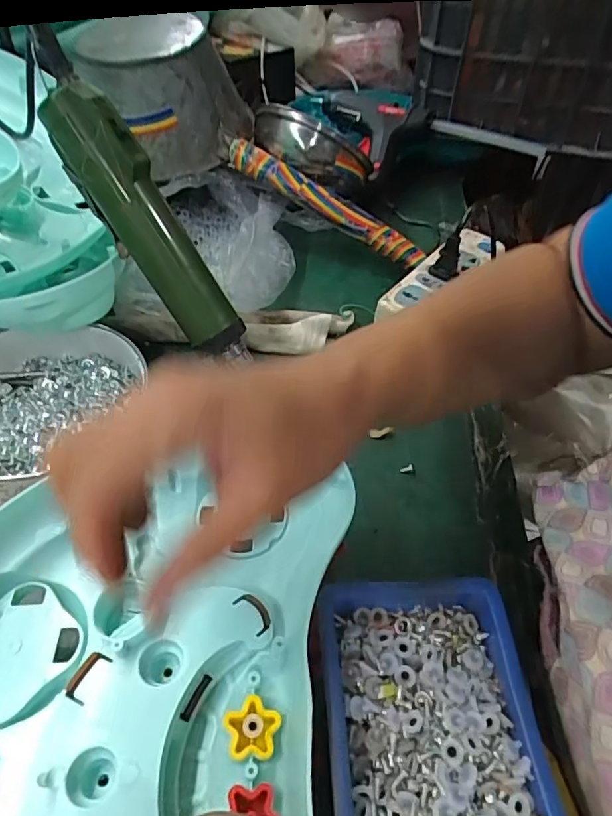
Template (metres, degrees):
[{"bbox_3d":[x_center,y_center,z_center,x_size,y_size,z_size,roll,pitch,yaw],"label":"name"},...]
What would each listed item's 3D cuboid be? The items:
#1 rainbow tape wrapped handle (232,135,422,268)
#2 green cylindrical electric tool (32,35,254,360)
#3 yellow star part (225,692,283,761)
[{"bbox_3d":[0.022,-0.198,0.518,0.207,0.029,0.019,29,50,-8],"label":"rainbow tape wrapped handle"},{"bbox_3d":[-0.107,-0.127,0.345,0.051,0.214,0.031,-3,35,48],"label":"green cylindrical electric tool"},{"bbox_3d":[-0.026,0.152,0.249,0.026,0.011,0.025,0,50,-2],"label":"yellow star part"}]

